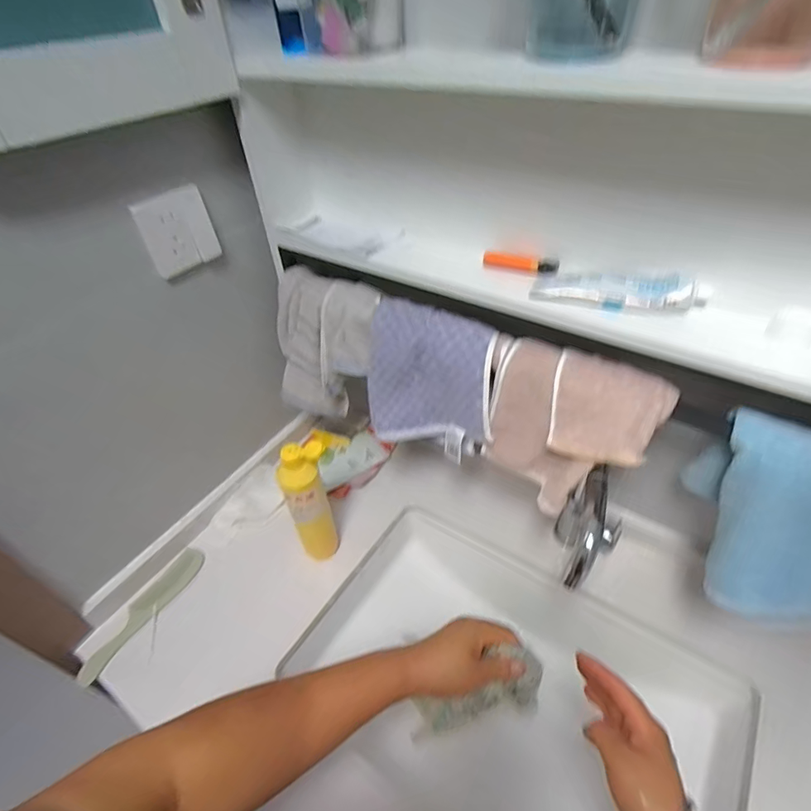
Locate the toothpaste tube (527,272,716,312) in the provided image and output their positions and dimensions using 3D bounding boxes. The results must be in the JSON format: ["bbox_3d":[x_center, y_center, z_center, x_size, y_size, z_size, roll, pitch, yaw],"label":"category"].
[{"bbox_3d":[0.211,-0.116,0.457,0.161,0.033,0.045,14,46,17],"label":"toothpaste tube"}]

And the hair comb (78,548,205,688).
[{"bbox_3d":[-0.383,0.299,0.678,0.047,0.011,0.205,22,46,20],"label":"hair comb"}]

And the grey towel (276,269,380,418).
[{"bbox_3d":[-0.117,-0.075,0.692,0.185,0.215,0.086,23,50,25],"label":"grey towel"}]

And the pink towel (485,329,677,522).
[{"bbox_3d":[0.170,0.030,0.520,0.178,0.165,0.090,25,50,26],"label":"pink towel"}]

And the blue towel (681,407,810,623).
[{"bbox_3d":[0.371,0.119,0.433,0.195,0.182,0.084,31,53,31],"label":"blue towel"}]

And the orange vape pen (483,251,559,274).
[{"bbox_3d":[0.127,-0.158,0.515,0.081,0.014,0.018,13,46,16],"label":"orange vape pen"}]

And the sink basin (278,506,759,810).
[{"bbox_3d":[0.139,0.390,0.640,0.528,0.177,0.349,22,49,24],"label":"sink basin"}]

